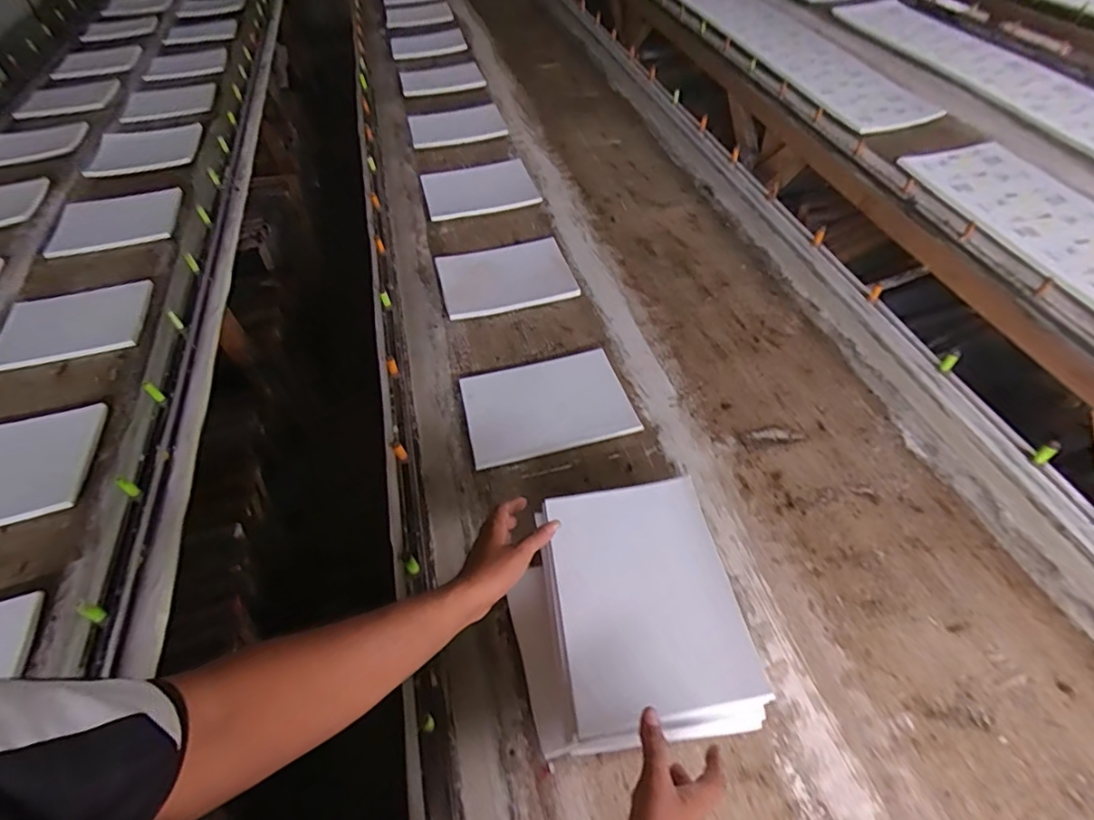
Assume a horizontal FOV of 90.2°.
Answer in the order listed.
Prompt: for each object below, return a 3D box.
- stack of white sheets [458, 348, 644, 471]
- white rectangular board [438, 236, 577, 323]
[{"bbox_3d":[-0.004,-0.013,0.945,0.273,0.017,0.203,-13,51,-7],"label":"stack of white sheets"},{"bbox_3d":[-0.090,-0.289,1.189,0.278,0.022,0.227,-15,51,-9],"label":"white rectangular board"}]

